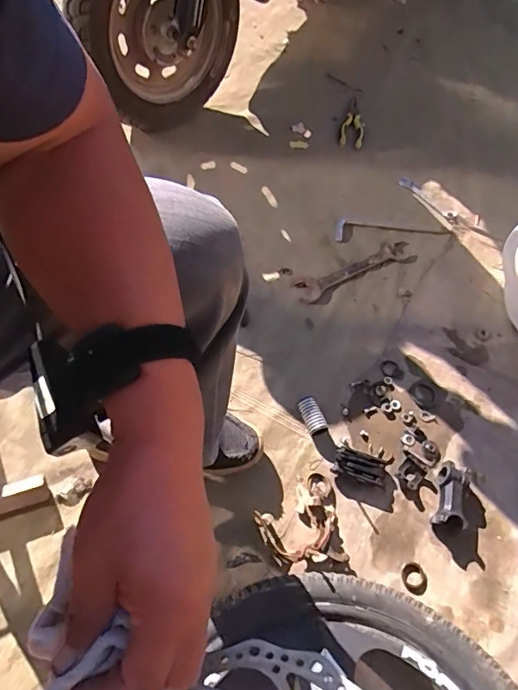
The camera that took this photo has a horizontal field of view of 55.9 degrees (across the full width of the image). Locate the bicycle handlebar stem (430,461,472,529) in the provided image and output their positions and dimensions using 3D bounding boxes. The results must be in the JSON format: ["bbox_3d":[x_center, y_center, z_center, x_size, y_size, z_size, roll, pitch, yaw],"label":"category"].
[{"bbox_3d":[0.304,0.236,0.768,0.047,0.040,0.100,20,61,4],"label":"bicycle handlebar stem"}]

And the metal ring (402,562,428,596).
[{"bbox_3d":[0.229,0.345,0.719,0.035,0.004,0.043,-15,65,-15],"label":"metal ring"}]

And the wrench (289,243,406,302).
[{"bbox_3d":[0.189,-0.158,0.986,0.258,0.007,0.057,-25,68,-19],"label":"wrench"}]

